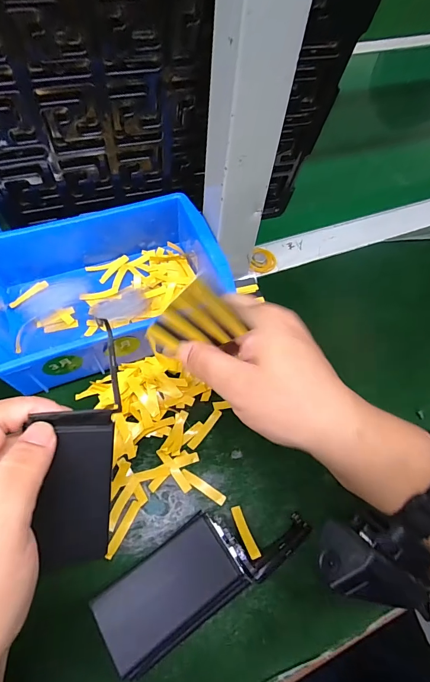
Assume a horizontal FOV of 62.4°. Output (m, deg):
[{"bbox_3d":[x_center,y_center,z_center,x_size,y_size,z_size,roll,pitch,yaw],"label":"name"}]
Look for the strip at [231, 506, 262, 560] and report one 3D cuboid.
[{"bbox_3d":[0.021,0.134,0.248,0.007,0.004,0.040,-15,30,-12],"label":"strip"}]

